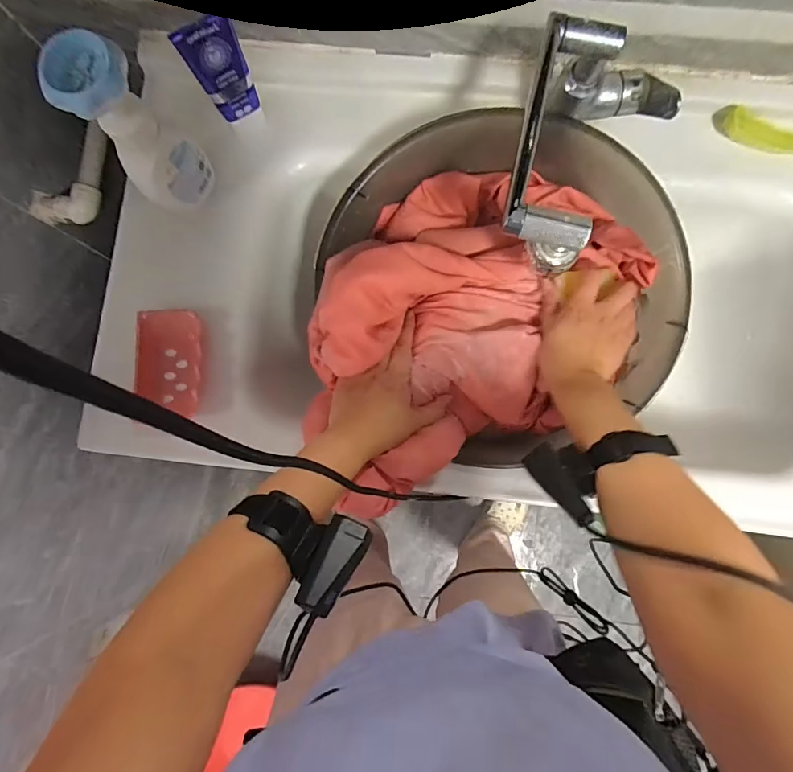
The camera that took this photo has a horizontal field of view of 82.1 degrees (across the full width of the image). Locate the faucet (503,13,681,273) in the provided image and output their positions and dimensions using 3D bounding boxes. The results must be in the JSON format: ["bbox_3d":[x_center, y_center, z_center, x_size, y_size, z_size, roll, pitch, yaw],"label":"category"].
[{"bbox_3d":[0.164,-0.217,0.433,0.118,0.125,0.228,23,86,4],"label":"faucet"}]

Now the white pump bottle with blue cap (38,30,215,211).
[{"bbox_3d":[-0.260,-0.254,0.461,0.074,0.175,0.064,-41,84,-2],"label":"white pump bottle with blue cap"}]

